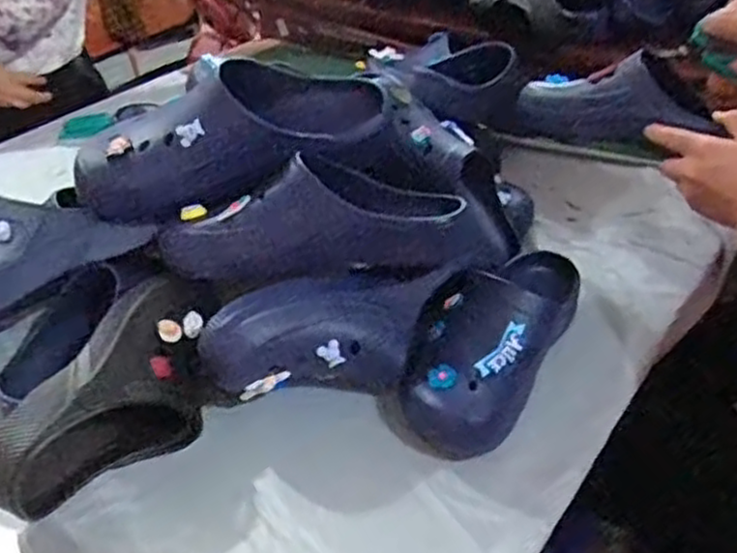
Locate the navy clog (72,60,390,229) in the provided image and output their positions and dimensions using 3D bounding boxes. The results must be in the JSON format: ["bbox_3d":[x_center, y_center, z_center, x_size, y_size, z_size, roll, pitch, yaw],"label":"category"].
[{"bbox_3d":[-0.131,-0.139,0.709,0.295,0.104,0.090,-22,40,-5],"label":"navy clog"}]

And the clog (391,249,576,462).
[{"bbox_3d":[0.121,0.052,0.724,0.121,0.086,0.253,19,40,24],"label":"clog"}]

